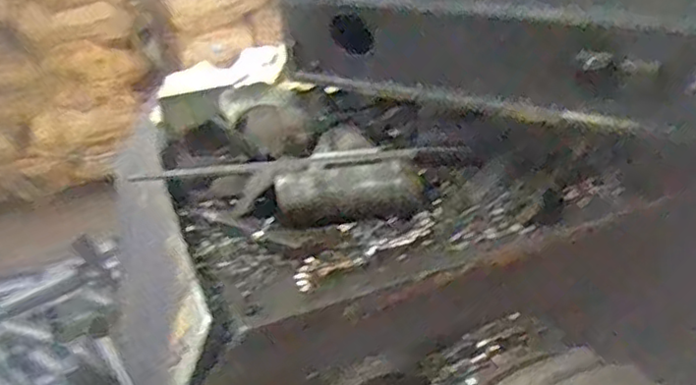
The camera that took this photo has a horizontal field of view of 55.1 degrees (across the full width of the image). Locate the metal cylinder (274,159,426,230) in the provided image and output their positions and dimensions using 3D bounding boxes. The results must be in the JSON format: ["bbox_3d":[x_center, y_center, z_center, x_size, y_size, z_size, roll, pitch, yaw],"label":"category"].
[{"bbox_3d":[0.002,-0.001,0.593,0.130,0.045,0.045,-10,28,-5],"label":"metal cylinder"}]

